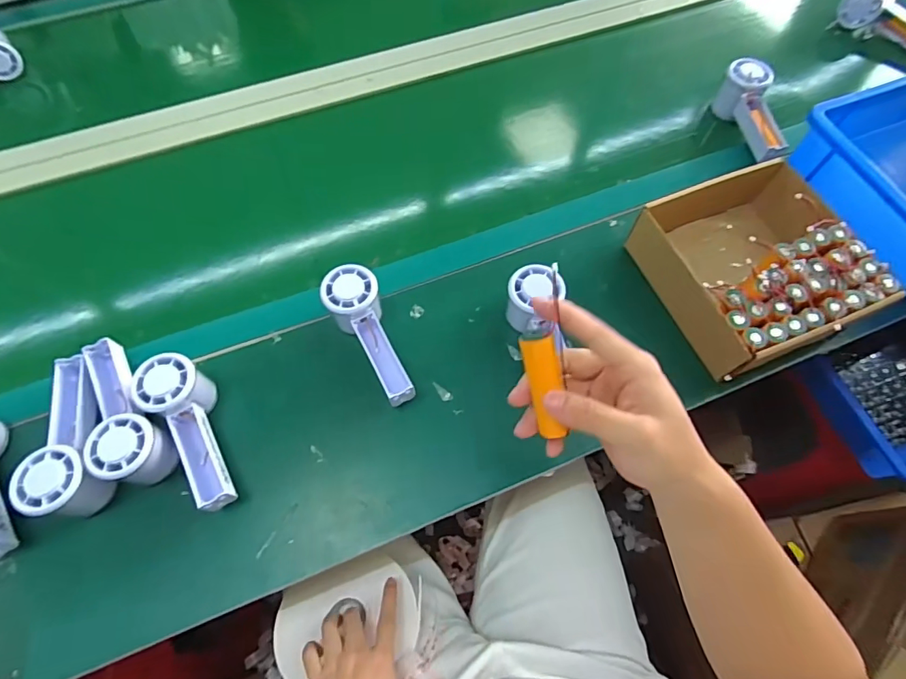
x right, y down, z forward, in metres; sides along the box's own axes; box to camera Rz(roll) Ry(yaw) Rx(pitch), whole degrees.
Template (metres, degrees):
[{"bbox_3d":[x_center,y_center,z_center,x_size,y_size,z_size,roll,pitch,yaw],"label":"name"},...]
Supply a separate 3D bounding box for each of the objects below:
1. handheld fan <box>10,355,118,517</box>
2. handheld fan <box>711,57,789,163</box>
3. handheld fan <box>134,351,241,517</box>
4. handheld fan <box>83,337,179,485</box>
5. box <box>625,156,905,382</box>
[{"bbox_3d":[-0.366,0.094,0.455,0.062,0.065,0.156,-24,68,-9],"label":"handheld fan"},{"bbox_3d":[0.408,-0.306,0.635,0.046,0.060,0.142,-11,66,-4],"label":"handheld fan"},{"bbox_3d":[-0.250,0.089,0.455,0.051,0.053,0.154,-26,78,-12],"label":"handheld fan"},{"bbox_3d":[-0.324,0.072,0.463,0.060,0.062,0.161,-37,70,-14],"label":"handheld fan"},{"bbox_3d":[0.314,-0.079,0.513,0.189,0.084,0.214,-16,67,-6],"label":"box"}]

